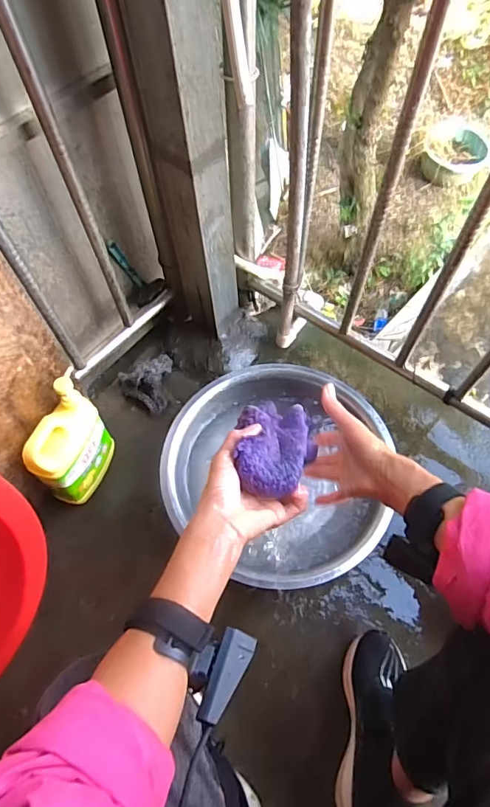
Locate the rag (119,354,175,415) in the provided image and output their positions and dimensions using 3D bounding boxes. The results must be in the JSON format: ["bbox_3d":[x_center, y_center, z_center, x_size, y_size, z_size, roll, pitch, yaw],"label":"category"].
[{"bbox_3d":[-0.218,-0.056,0.973,0.102,0.053,0.149,4,62,3],"label":"rag"}]

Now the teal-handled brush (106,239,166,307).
[{"bbox_3d":[-0.219,-0.278,0.912,0.051,0.148,0.086,30,66,16],"label":"teal-handled brush"}]

